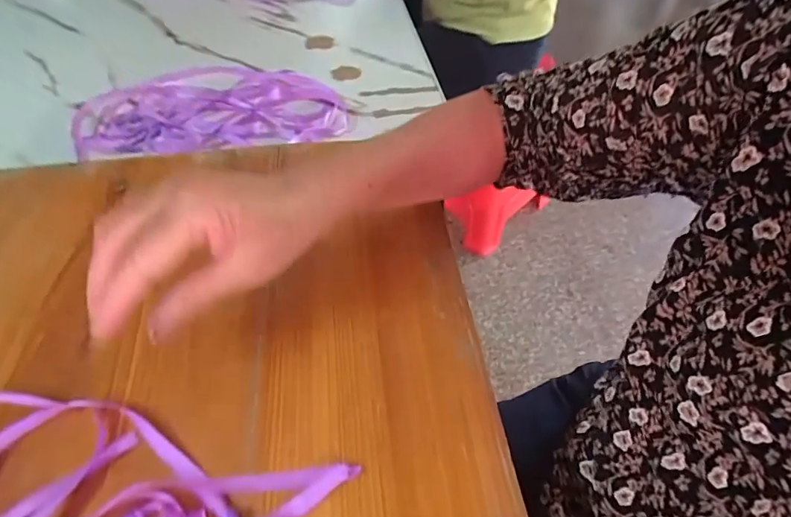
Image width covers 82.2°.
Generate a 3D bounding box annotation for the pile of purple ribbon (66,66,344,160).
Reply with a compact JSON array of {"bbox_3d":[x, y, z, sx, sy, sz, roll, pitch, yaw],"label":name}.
[{"bbox_3d":[-0.220,-0.189,0.558,0.310,0.019,0.178,-4,50,-3],"label":"pile of purple ribbon"}]

